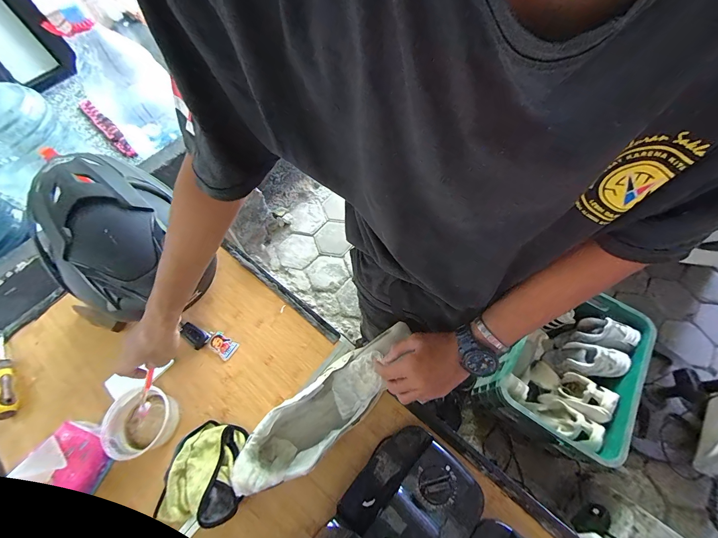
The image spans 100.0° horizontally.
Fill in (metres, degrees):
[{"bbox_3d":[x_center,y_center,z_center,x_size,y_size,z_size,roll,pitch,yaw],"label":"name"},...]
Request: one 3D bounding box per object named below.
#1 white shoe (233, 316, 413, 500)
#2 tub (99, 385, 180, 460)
[{"bbox_3d":[-0.042,0.225,0.519,0.342,0.095,0.098,-40,68,-16],"label":"white shoe"},{"bbox_3d":[-0.398,0.279,0.553,0.110,0.062,0.117,-1,64,3],"label":"tub"}]

